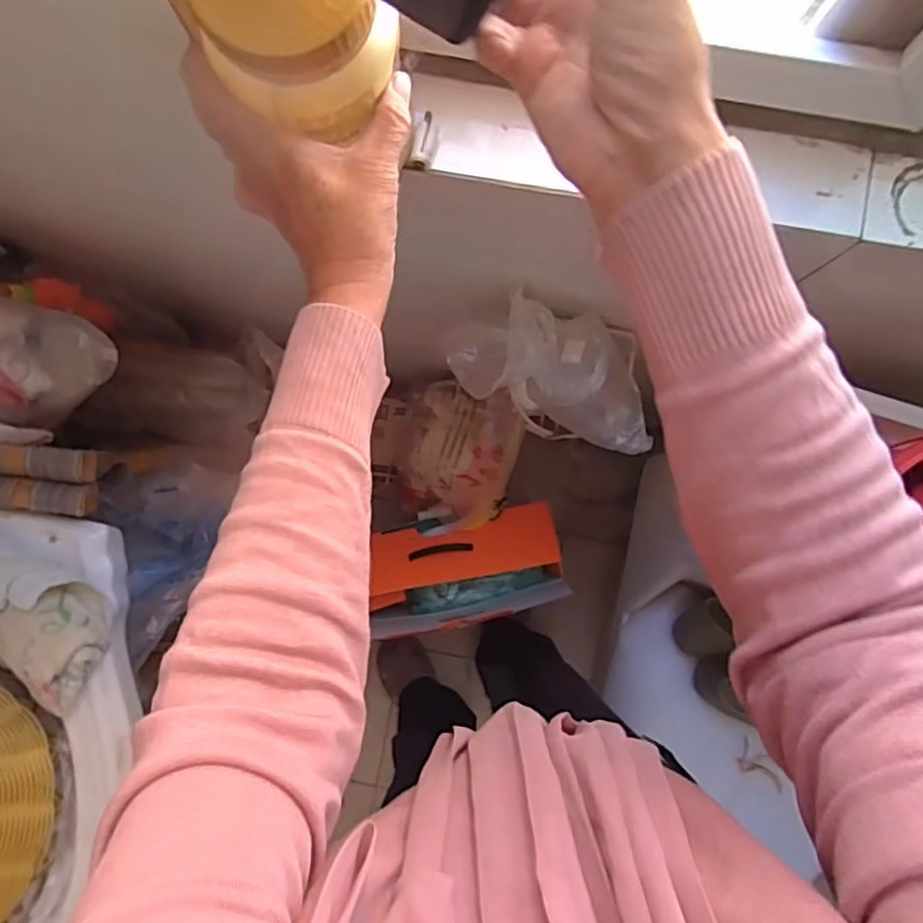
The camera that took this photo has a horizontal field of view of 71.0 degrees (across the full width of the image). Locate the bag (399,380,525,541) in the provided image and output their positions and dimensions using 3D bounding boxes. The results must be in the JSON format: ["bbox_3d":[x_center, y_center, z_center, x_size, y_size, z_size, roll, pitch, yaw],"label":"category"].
[{"bbox_3d":[-0.008,-0.007,1.105,0.197,0.091,0.260,14,87,1],"label":"bag"}]

